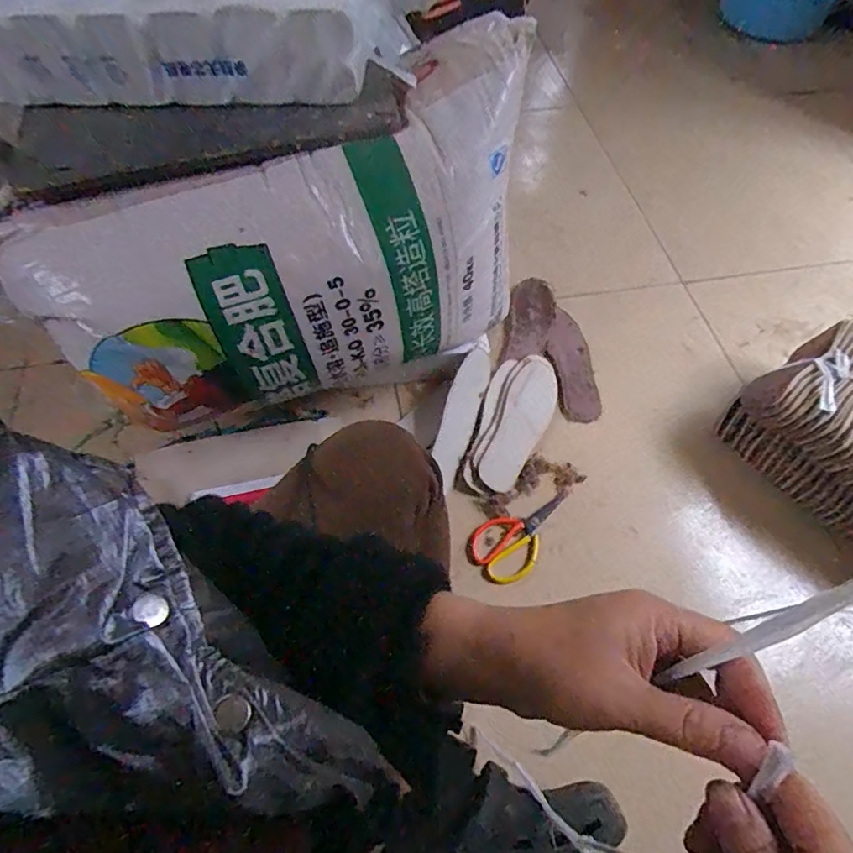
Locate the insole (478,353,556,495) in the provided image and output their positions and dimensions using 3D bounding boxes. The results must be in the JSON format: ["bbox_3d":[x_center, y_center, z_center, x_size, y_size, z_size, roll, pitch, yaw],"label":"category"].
[{"bbox_3d":[0.156,-0.007,0.829,0.074,0.004,0.251,25,68,0],"label":"insole"}]

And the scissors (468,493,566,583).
[{"bbox_3d":[0.146,0.160,0.755,0.170,0.007,0.090,-30,67,-17],"label":"scissors"}]

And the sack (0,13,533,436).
[{"bbox_3d":[-0.145,-0.210,0.633,0.606,0.320,0.228,-22,65,-14],"label":"sack"}]

